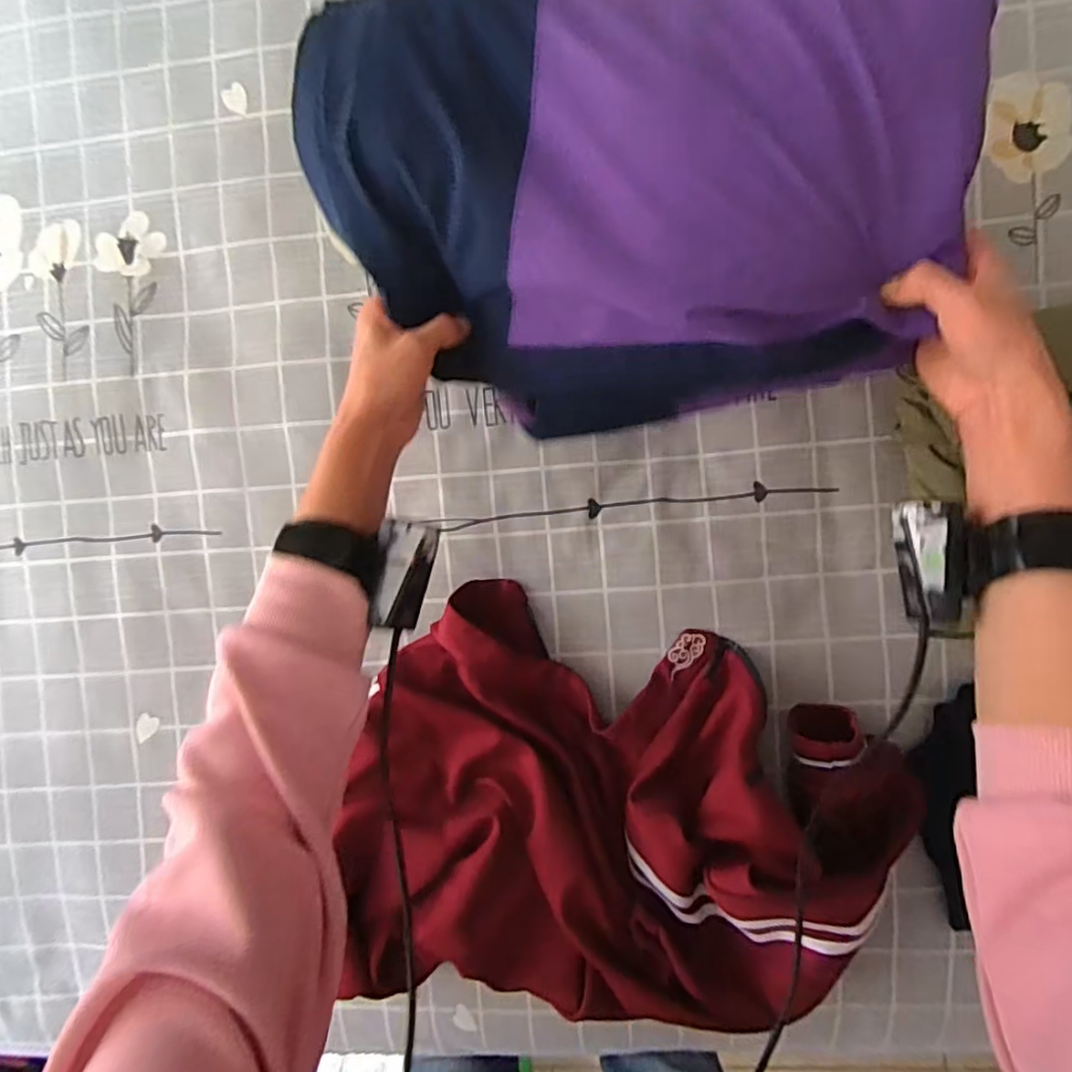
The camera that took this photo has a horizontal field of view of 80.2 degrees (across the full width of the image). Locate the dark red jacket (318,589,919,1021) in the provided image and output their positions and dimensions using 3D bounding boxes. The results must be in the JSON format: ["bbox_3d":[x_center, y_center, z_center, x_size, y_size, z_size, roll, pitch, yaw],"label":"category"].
[{"bbox_3d":[0.072,0.242,0.550,0.452,0.083,0.337,7,94,6],"label":"dark red jacket"}]

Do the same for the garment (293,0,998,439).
[{"bbox_3d":[0.057,-0.203,0.417,0.385,0.132,0.235,-2,93,6],"label":"garment"}]

